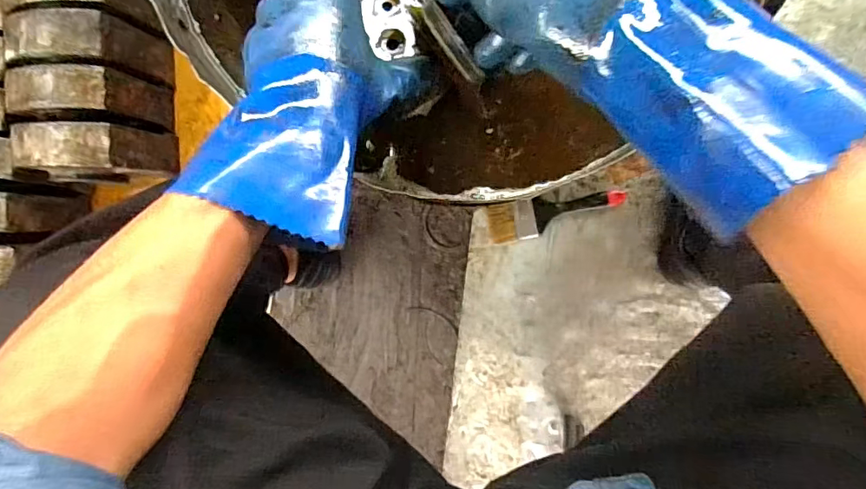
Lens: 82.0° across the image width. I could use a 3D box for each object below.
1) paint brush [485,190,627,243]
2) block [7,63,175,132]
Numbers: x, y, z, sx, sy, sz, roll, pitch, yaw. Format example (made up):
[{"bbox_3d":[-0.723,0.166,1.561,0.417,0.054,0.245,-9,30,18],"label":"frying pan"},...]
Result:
[{"bbox_3d":[0.190,-0.046,0.755,0.205,0.032,0.058,-9,93,7],"label":"paint brush"},{"bbox_3d":[-0.521,-0.224,0.760,0.177,0.133,0.065,1,94,7],"label":"block"}]

